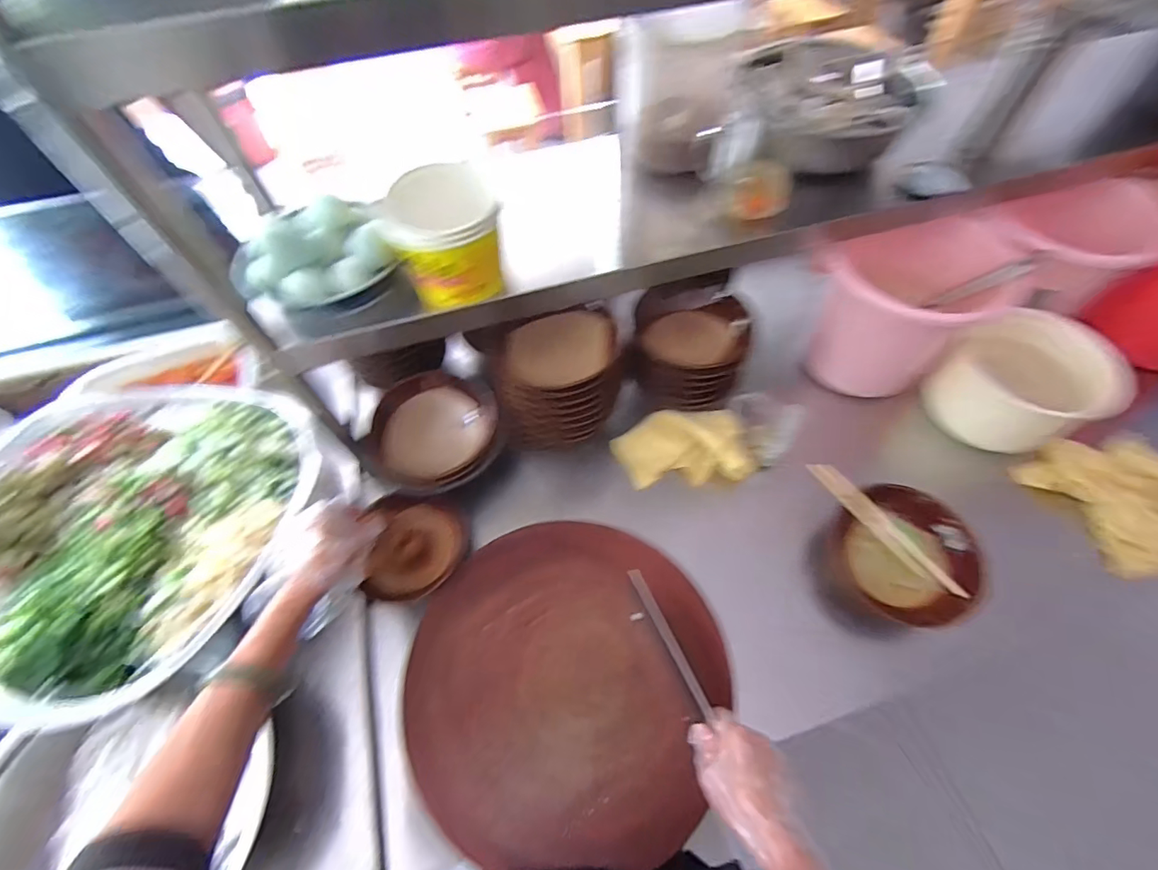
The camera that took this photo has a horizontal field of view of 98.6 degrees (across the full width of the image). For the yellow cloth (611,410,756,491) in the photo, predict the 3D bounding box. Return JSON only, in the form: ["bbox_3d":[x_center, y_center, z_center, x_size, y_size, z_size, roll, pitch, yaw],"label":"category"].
[{"bbox_3d":[0.159,0.019,0.767,0.203,0.058,0.097,-3,58,-1],"label":"yellow cloth"}]

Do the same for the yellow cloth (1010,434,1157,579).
[{"bbox_3d":[0.809,0.088,0.715,0.203,0.088,0.234,-23,61,-13],"label":"yellow cloth"}]

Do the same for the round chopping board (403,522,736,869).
[{"bbox_3d":[-0.011,0.280,0.593,0.361,0.024,0.358,0,58,0],"label":"round chopping board"}]

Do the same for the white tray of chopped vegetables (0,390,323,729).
[{"bbox_3d":[-0.553,0.102,0.608,0.432,0.088,0.413,6,58,5],"label":"white tray of chopped vegetables"}]

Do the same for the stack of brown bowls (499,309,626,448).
[{"bbox_3d":[-0.028,-0.076,0.730,0.181,0.157,0.131,-2,58,-1],"label":"stack of brown bowls"}]

